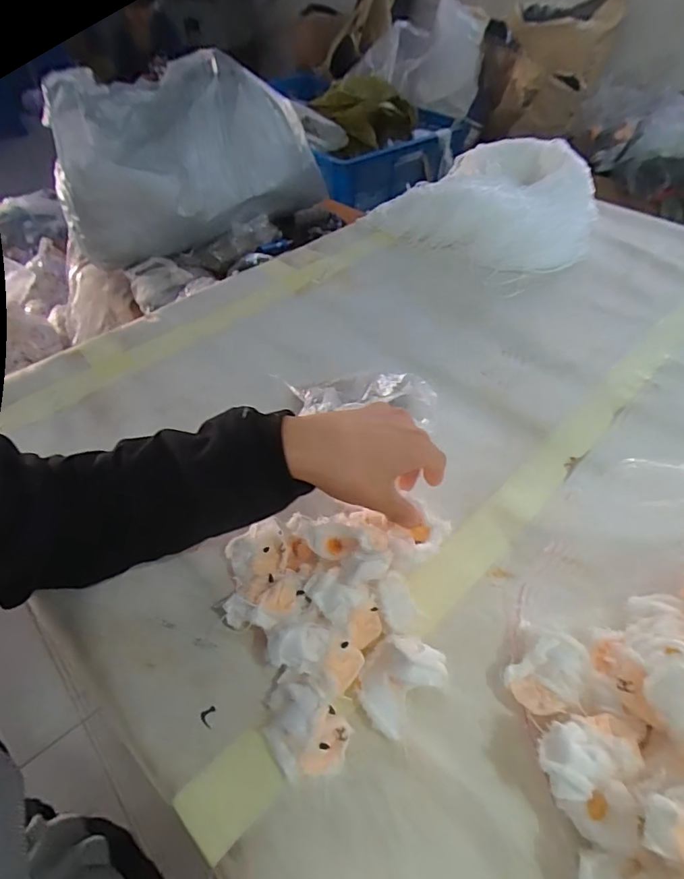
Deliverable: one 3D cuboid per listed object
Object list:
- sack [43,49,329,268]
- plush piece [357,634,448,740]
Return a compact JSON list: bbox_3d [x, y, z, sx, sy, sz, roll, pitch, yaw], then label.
[{"bbox_3d":[-0.280,-0.505,0.898,0.433,0.254,0.197,-21,51,-18],"label":"sack"},{"bbox_3d":[0.040,0.170,0.356,0.060,0.041,0.048,-34,59,-27],"label":"plush piece"}]

